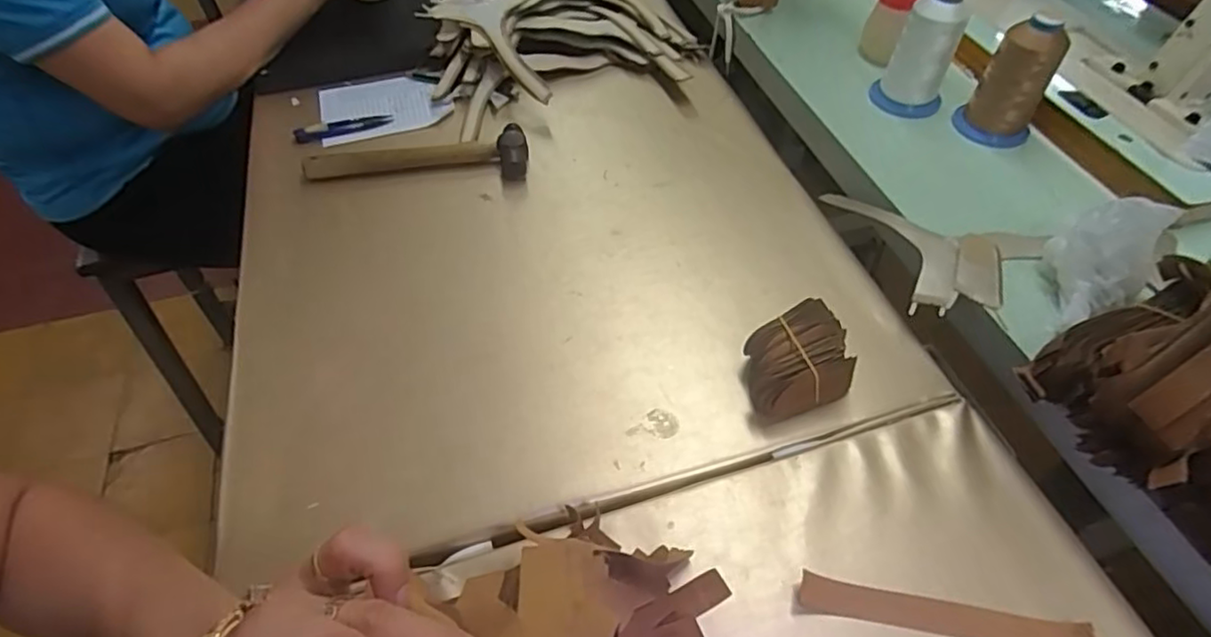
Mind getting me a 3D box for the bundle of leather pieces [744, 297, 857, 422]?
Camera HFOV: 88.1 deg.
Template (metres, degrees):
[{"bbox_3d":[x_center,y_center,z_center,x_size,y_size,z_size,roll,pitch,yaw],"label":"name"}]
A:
[{"bbox_3d":[0.138,0.034,0.456,0.077,0.055,0.061,-16,53,-11],"label":"bundle of leather pieces"}]

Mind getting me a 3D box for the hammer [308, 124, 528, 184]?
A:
[{"bbox_3d":[-0.185,-0.153,0.614,0.215,0.026,0.059,-10,53,-7],"label":"hammer"}]

